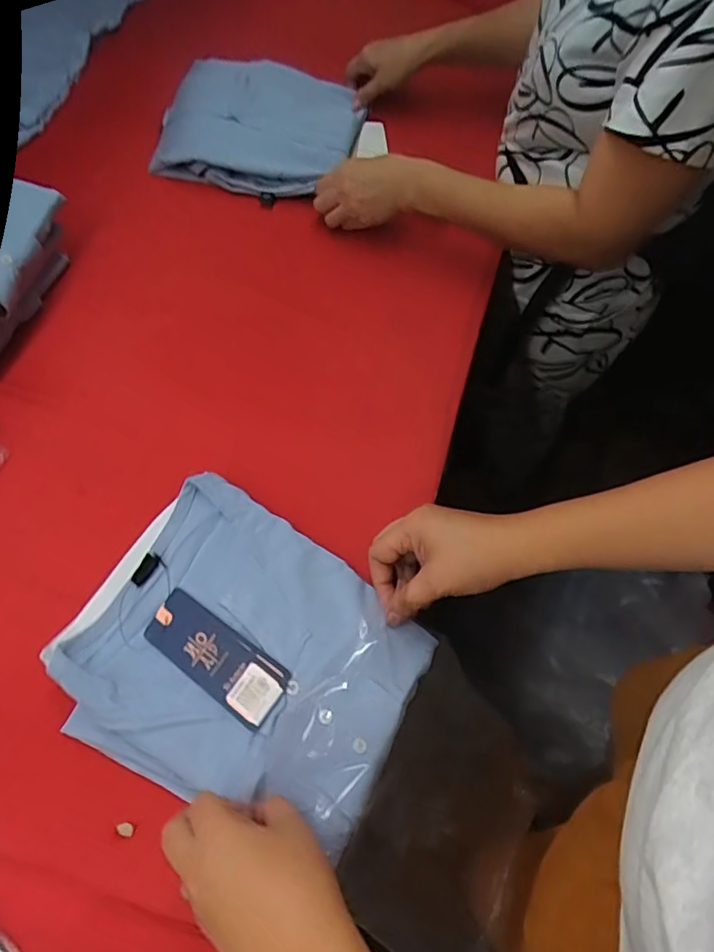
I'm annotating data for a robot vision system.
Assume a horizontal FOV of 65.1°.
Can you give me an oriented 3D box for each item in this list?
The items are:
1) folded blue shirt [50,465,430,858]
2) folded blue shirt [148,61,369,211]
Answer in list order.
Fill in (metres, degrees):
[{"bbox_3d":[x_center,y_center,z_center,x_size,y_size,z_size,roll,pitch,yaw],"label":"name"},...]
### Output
[{"bbox_3d":[-0.088,0.144,0.448,0.255,0.031,0.217,30,66,11],"label":"folded blue shirt"},{"bbox_3d":[-0.122,-0.466,0.738,0.237,0.043,0.235,11,64,2],"label":"folded blue shirt"}]

